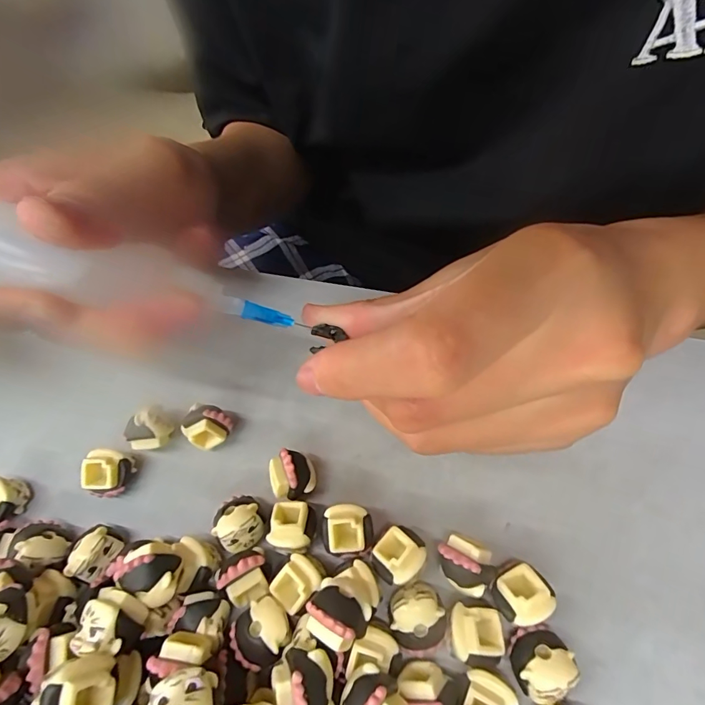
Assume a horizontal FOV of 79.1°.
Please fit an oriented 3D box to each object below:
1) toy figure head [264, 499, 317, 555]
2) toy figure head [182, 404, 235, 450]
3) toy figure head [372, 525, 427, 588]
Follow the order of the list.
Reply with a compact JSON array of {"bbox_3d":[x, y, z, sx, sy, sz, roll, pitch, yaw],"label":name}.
[{"bbox_3d":[-0.019,0.056,0.138,0.015,0.009,0.015,6,60,7],"label":"toy figure head"},{"bbox_3d":[-0.053,0.028,0.159,0.015,0.017,0.014,-2,59,3],"label":"toy figure head"},{"bbox_3d":[0.014,0.063,0.132,0.014,0.015,0.015,38,68,22],"label":"toy figure head"}]

